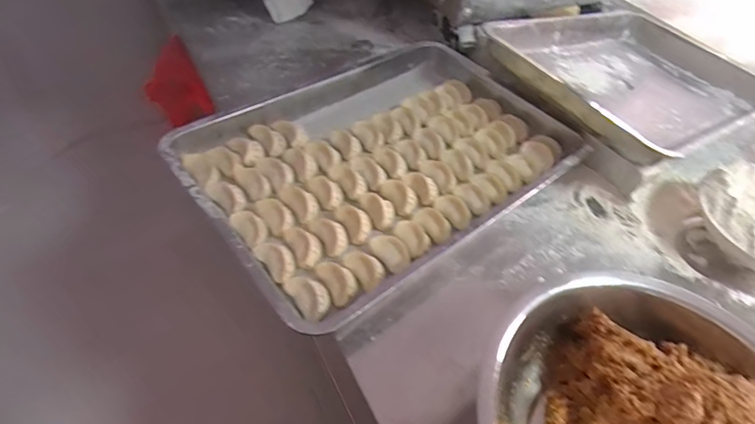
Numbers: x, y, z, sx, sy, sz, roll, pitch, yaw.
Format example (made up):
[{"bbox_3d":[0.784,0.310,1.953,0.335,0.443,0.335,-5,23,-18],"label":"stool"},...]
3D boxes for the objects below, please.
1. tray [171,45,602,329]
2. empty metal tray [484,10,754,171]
[{"bbox_3d":[0.025,-0.080,0.600,0.502,0.064,0.333,-31,58,-27],"label":"tray"},{"bbox_3d":[0.453,-0.238,0.761,0.519,0.069,0.352,-22,58,-33],"label":"empty metal tray"}]

